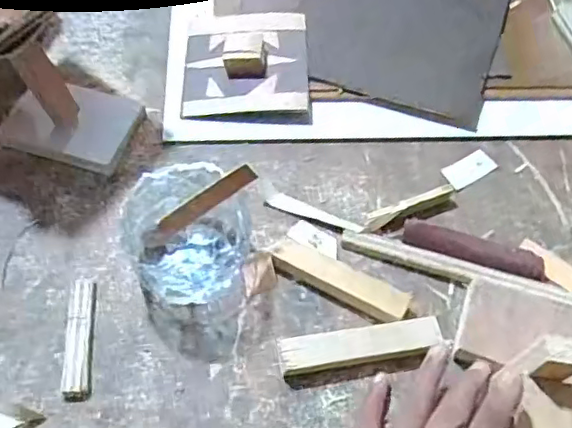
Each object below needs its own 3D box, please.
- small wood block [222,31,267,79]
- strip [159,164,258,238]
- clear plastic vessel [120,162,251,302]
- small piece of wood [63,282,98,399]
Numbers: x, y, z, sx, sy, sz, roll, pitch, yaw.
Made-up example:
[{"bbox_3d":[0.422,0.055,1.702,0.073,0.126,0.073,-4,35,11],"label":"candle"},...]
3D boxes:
[{"bbox_3d":[-0.037,-0.143,0.536,0.038,0.023,0.033,1,57,-3],"label":"small wood block"},{"bbox_3d":[-0.058,-0.008,0.421,0.015,0.090,0.004,49,27,-20],"label":"strip"},{"bbox_3d":[-0.069,0.014,0.426,0.091,0.058,0.081,-8,58,-9],"label":"clear plastic vessel"},{"bbox_3d":[-0.140,0.083,0.405,0.018,0.005,0.086,-4,57,-6],"label":"small piece of wood"}]

